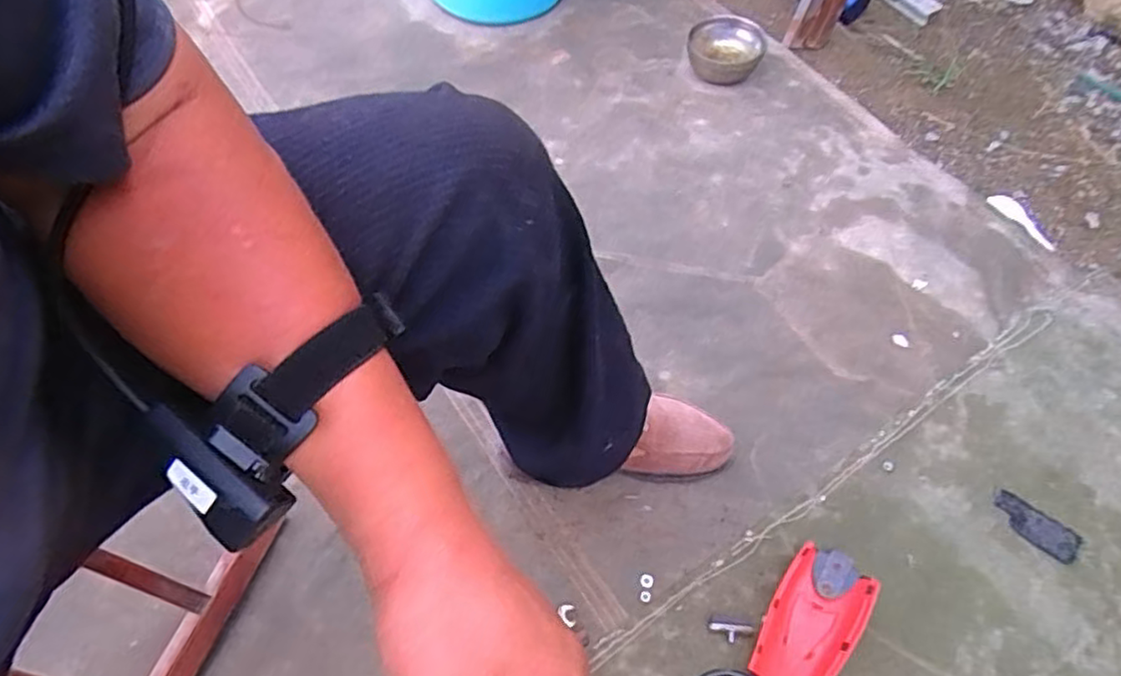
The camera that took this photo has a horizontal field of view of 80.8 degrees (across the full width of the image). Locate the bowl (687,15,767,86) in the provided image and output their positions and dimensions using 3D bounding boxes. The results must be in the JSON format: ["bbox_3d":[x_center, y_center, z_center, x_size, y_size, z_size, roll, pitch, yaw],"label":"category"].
[{"bbox_3d":[0.282,-0.492,1.136,0.128,0.064,0.149,13,59,8],"label":"bowl"}]

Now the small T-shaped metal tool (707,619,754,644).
[{"bbox_3d":[0.165,0.286,0.640,0.043,0.006,0.021,4,58,2],"label":"small T-shaped metal tool"}]

